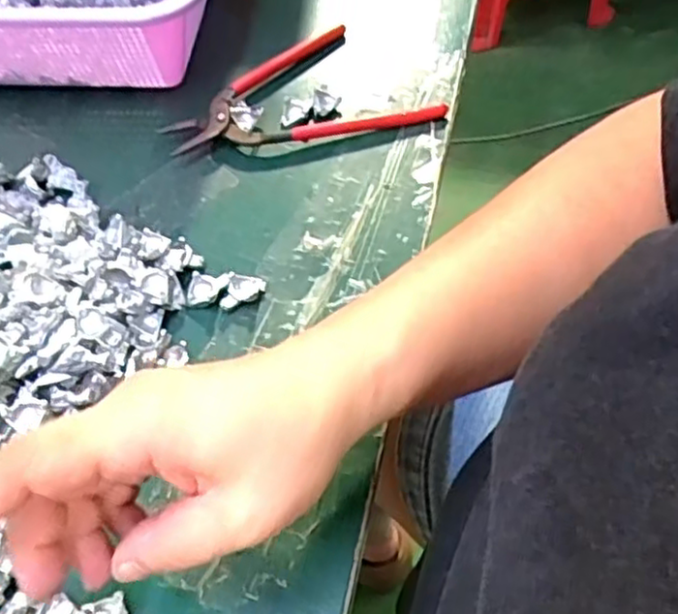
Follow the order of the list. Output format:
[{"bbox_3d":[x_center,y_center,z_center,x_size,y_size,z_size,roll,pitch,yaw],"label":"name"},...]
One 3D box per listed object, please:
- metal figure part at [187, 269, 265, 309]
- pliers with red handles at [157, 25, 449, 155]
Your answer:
[{"bbox_3d":[-0.058,-0.009,0.361,0.037,0.008,0.020,5,55,7],"label":"metal figure part"},{"bbox_3d":[-0.028,-0.121,0.433,0.149,0.012,0.111,-31,59,-18],"label":"pliers with red handles"}]

